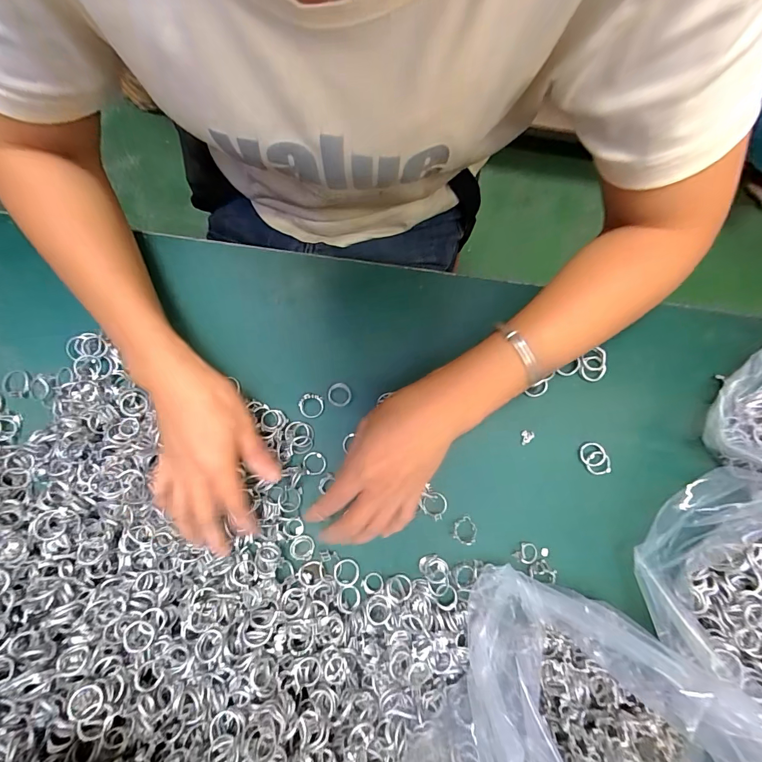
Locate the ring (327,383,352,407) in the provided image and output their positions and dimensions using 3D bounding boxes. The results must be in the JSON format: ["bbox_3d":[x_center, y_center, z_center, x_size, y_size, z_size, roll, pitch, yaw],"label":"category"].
[{"bbox_3d":[-0.037,0.012,0.348,0.021,0.004,0.021,0,87,1],"label":"ring"}]

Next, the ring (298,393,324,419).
[{"bbox_3d":[-0.063,0.022,0.349,0.022,0.004,0.022,0,87,1],"label":"ring"}]

